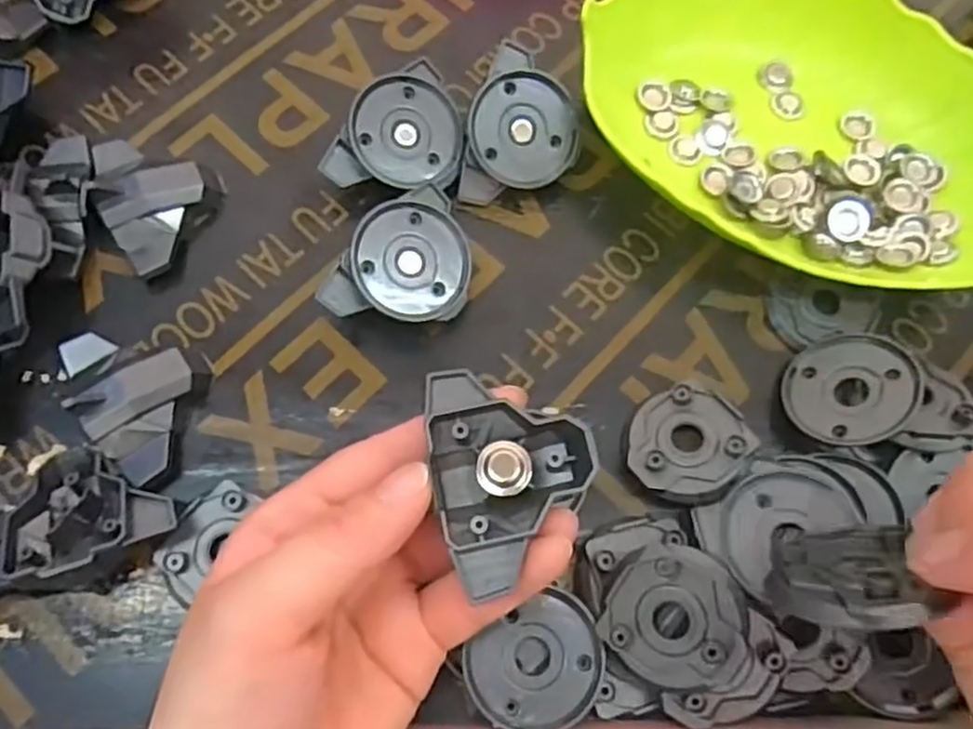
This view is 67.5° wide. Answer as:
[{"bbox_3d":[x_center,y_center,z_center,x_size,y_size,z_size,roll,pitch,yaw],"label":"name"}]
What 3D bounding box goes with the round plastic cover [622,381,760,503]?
[{"bbox_3d":[0.067,0.027,0.246,0.039,0.011,0.039,-7,57,11],"label":"round plastic cover"}]

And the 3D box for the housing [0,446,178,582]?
[{"bbox_3d":[-0.126,0.053,0.230,0.047,0.023,0.047,16,70,4],"label":"housing"}]

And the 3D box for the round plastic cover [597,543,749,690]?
[{"bbox_3d":[0.055,0.074,0.212,0.039,0.004,0.039,-2,85,21],"label":"round plastic cover"}]

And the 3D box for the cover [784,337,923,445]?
[{"bbox_3d":[0.123,0.009,0.248,0.042,0.004,0.039,1,65,35],"label":"cover"}]

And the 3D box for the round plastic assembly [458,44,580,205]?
[{"bbox_3d":[0.013,-0.087,0.280,0.043,0.012,0.058,23,95,-17],"label":"round plastic assembly"}]

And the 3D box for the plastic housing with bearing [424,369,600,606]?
[{"bbox_3d":[0.007,0.030,0.194,0.043,0.017,0.056,-4,70,-3],"label":"plastic housing with bearing"}]

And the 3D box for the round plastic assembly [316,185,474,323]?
[{"bbox_3d":[-0.033,-0.037,0.260,0.050,0.016,0.050,1,87,-18],"label":"round plastic assembly"}]

